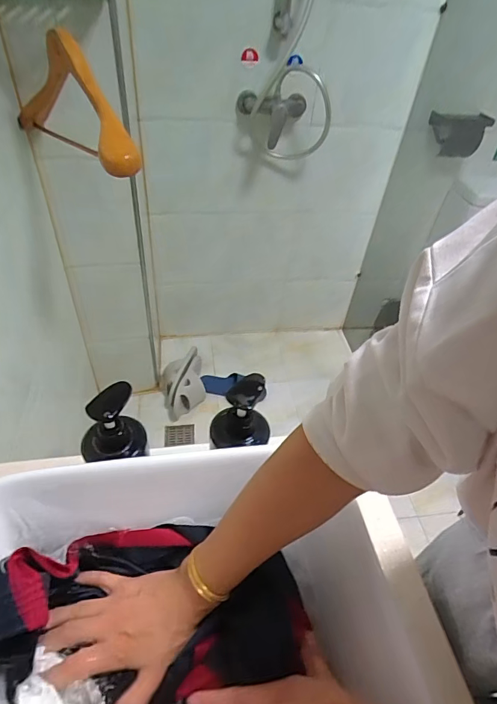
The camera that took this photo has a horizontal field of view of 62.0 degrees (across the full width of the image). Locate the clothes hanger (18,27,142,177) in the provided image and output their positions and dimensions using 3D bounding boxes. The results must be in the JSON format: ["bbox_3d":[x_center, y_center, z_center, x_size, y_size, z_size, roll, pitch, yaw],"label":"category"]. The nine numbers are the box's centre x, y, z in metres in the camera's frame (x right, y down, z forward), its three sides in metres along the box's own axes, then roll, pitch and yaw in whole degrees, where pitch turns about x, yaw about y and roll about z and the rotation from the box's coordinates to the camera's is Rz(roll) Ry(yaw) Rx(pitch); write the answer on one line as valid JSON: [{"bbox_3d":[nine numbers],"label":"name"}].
[{"bbox_3d":[-0.317,-0.441,0.715,0.059,0.185,0.415,-28,54,-30],"label":"clothes hanger"}]

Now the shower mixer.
[{"bbox_3d":[0.066,-0.725,1.293,0.218,0.128,0.094,7,44,0],"label":"shower mixer"}]

